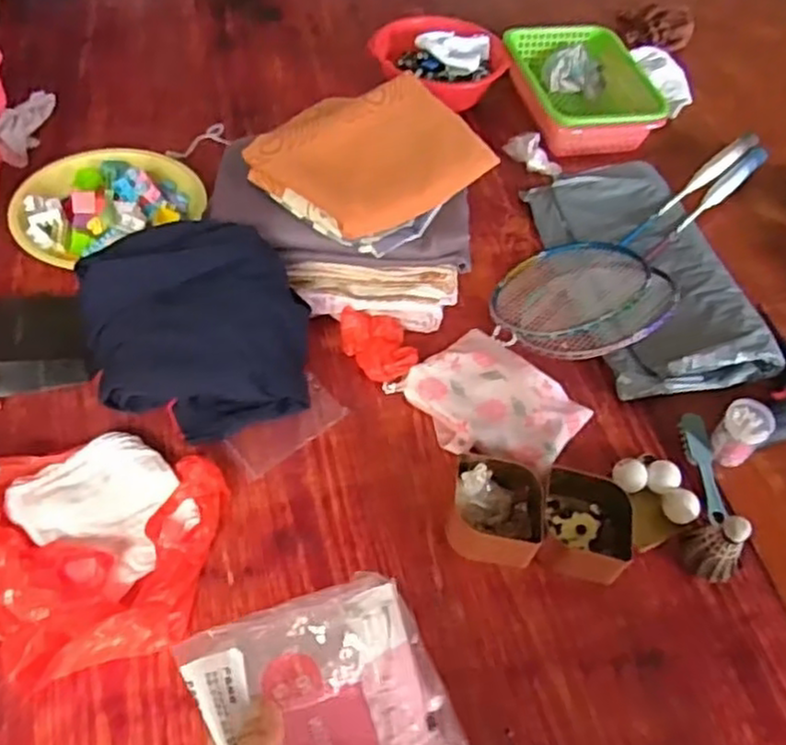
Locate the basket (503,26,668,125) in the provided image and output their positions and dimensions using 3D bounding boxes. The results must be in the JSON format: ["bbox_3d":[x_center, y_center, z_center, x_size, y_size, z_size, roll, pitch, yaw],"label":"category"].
[{"bbox_3d":[0.334,-0.510,1.310,0.212,0.096,0.320,-7,54,-11],"label":"basket"}]

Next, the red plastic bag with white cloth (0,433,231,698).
[{"bbox_3d":[-0.309,0.167,0.739,0.268,0.074,0.268,29,56,16],"label":"red plastic bag with white cloth"}]

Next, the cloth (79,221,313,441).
[{"bbox_3d":[-0.216,-0.039,0.844,0.241,0.178,0.198,-13,55,-15],"label":"cloth"}]

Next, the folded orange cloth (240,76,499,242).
[{"bbox_3d":[-0.034,-0.278,0.929,0.249,0.031,0.212,-35,72,-12],"label":"folded orange cloth"}]

